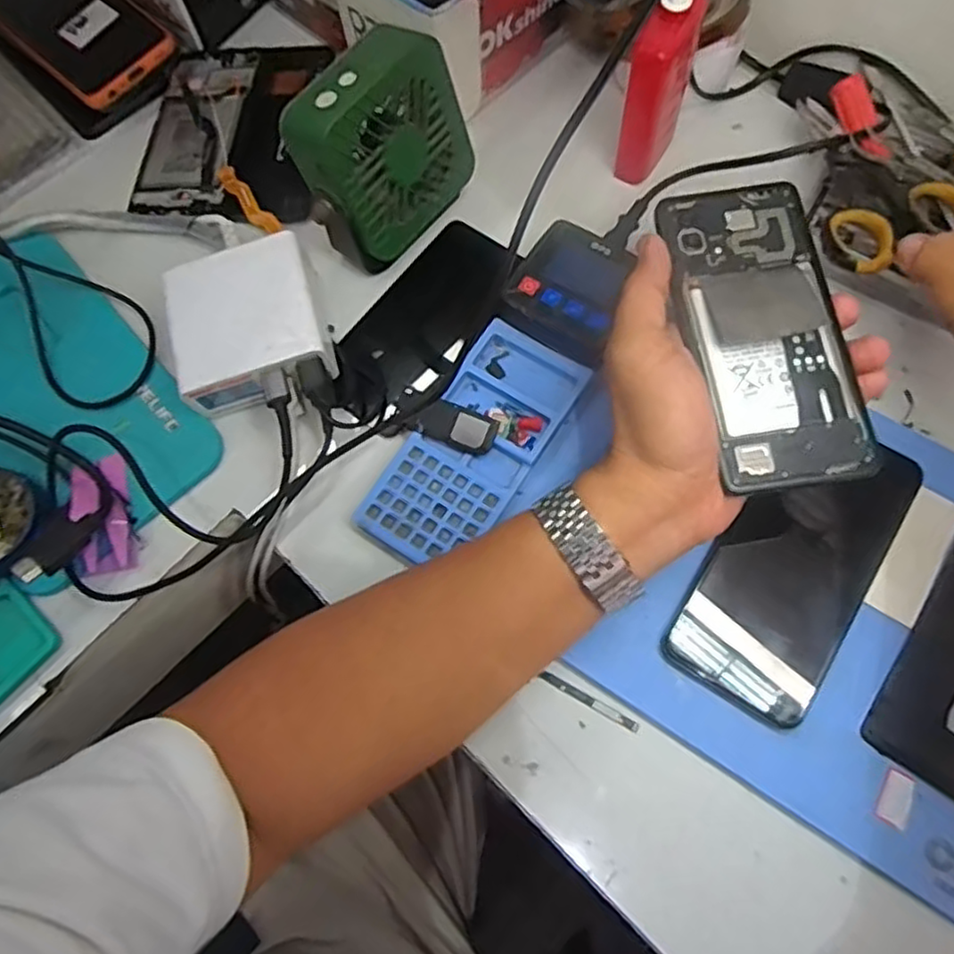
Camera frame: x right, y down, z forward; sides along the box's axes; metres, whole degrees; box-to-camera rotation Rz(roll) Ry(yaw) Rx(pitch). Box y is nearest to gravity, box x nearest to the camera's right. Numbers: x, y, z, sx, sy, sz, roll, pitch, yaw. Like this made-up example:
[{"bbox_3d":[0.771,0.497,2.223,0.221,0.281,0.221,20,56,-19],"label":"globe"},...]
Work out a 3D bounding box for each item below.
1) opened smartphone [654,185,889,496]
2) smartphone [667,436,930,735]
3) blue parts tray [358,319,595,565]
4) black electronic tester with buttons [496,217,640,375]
[{"bbox_3d":[0.138,-0.074,0.336,0.070,0.009,0.158,-9,74,-1],"label":"opened smartphone"},{"bbox_3d":[0.170,0.046,0.374,0.075,0.012,0.160,33,76,13],"label":"smartphone"},{"bbox_3d":[0.000,-0.017,0.408,0.068,0.020,0.151,31,75,13],"label":"blue parts tray"},{"bbox_3d":[0.058,-0.110,0.418,0.067,0.024,0.077,30,75,12],"label":"black electronic tester with buttons"}]

